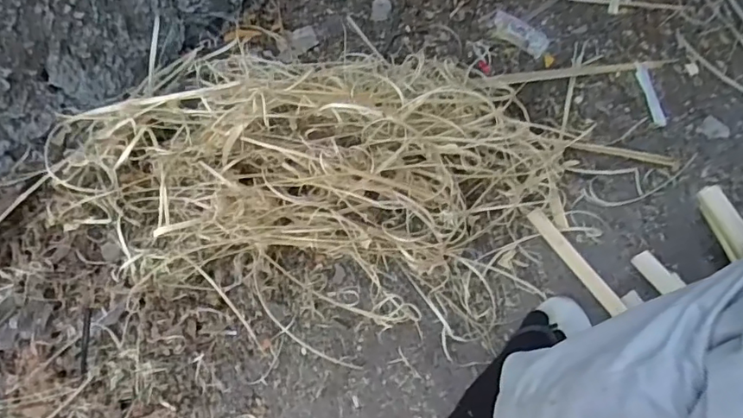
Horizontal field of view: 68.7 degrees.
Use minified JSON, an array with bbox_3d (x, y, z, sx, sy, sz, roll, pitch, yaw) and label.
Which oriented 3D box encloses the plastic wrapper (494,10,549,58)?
[{"bbox_3d":[0.279,-0.331,1.022,0.114,0.007,0.058,39,66,9],"label":"plastic wrapper"}]

